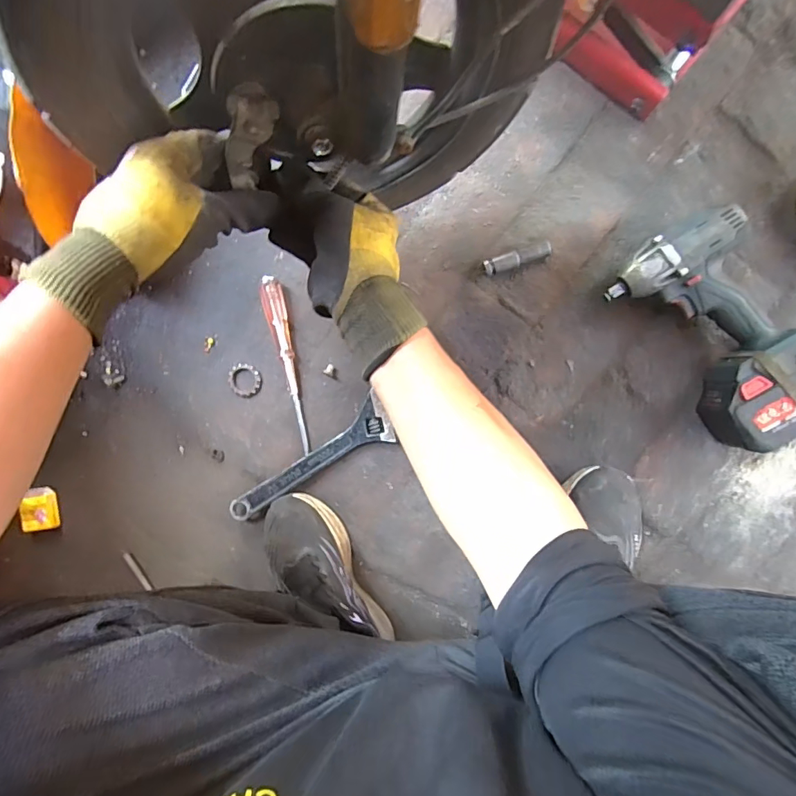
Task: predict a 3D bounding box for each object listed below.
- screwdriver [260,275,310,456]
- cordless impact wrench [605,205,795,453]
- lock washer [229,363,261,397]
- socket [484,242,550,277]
[{"bbox_3d":[-0.141,-0.040,0.601,0.027,0.028,0.227,-10,94,7],"label":"screwdriver"},{"bbox_3d":[0.363,-0.074,0.519,0.144,0.082,0.255,-35,91,8],"label":"cordless impact wrench"},{"bbox_3d":[-0.206,-0.023,0.623,0.043,0.004,0.043,1,95,6],"label":"lock washer"},{"bbox_3d":[0.145,-0.169,0.564,0.080,0.023,0.020,-20,93,7],"label":"socket"}]

